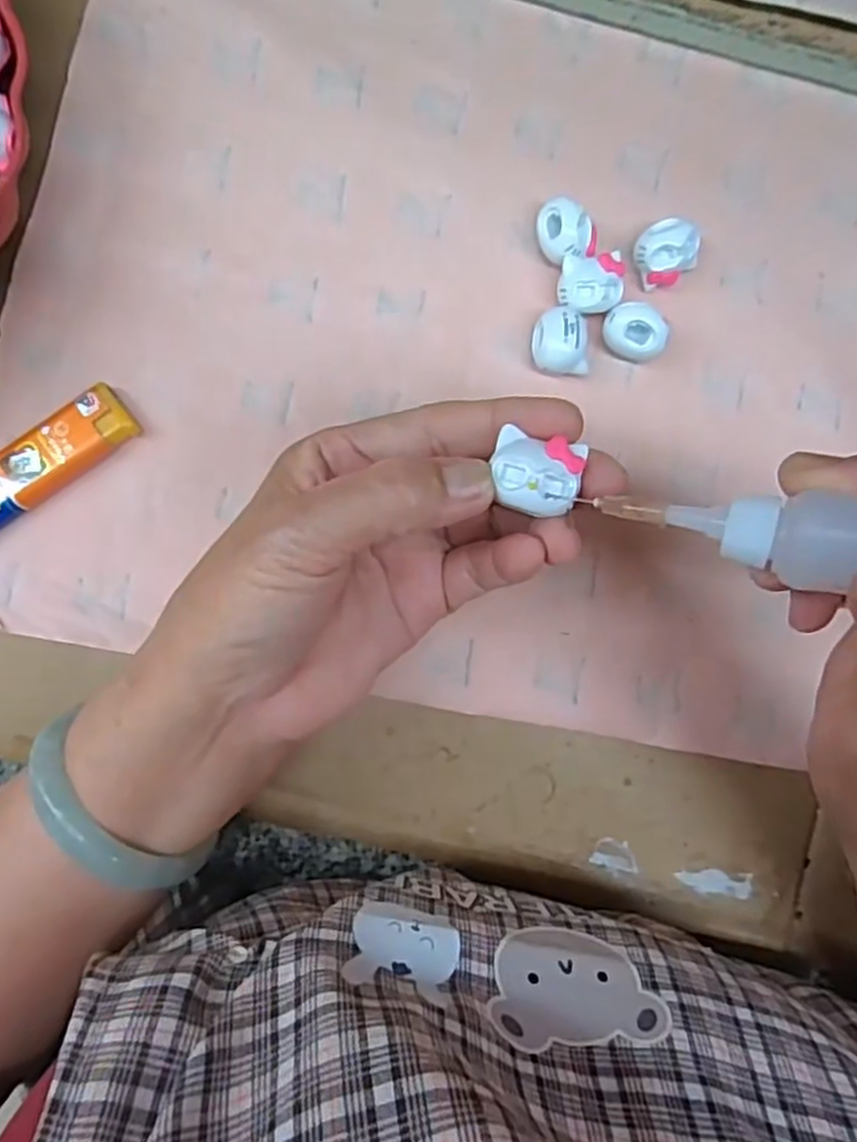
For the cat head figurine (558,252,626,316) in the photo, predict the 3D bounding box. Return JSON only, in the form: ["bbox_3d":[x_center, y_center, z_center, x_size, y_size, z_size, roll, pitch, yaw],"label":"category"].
[{"bbox_3d":[0.064,-0.113,0.290,0.026,0.016,0.022,-10,90,-4],"label":"cat head figurine"}]

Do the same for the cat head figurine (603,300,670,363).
[{"bbox_3d":[0.082,-0.095,0.292,0.025,0.021,0.021,44,87,-2],"label":"cat head figurine"}]

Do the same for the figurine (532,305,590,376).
[{"bbox_3d":[0.052,-0.091,0.288,0.020,0.018,0.025,1,89,-4],"label":"figurine"}]

